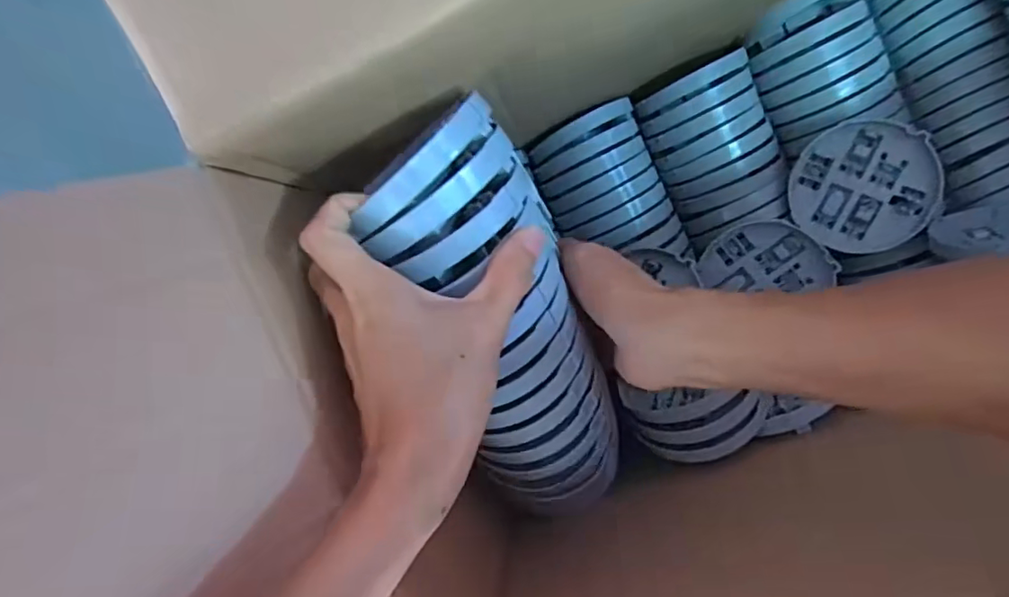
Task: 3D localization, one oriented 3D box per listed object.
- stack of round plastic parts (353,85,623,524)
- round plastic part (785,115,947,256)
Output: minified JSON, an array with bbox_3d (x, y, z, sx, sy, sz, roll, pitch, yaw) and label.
[{"bbox_3d":[0.003,0.021,0.322,0.089,0.070,0.244,-19,113,9],"label":"stack of round plastic parts"},{"bbox_3d":[0.292,-0.091,0.462,0.103,0.011,0.104,2,96,24],"label":"round plastic part"}]

